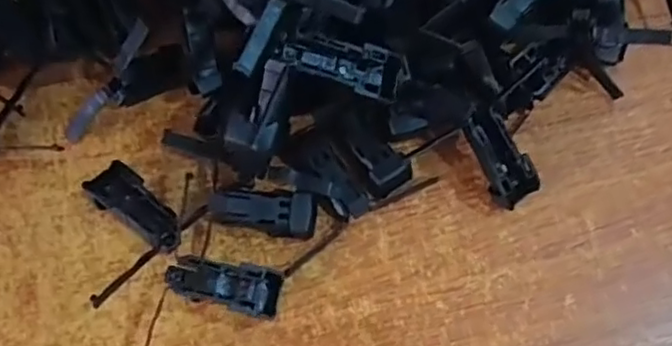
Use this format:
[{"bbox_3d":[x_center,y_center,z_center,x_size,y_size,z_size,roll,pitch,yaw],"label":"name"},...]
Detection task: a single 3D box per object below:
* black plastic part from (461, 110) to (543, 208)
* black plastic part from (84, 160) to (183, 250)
[{"bbox_3d":[0.075,-0.007,0.299,0.021,0.014,0.050,-40,109,-18],"label":"black plastic part"},{"bbox_3d":[-0.090,0.017,0.295,0.047,0.015,0.020,38,70,13],"label":"black plastic part"}]

